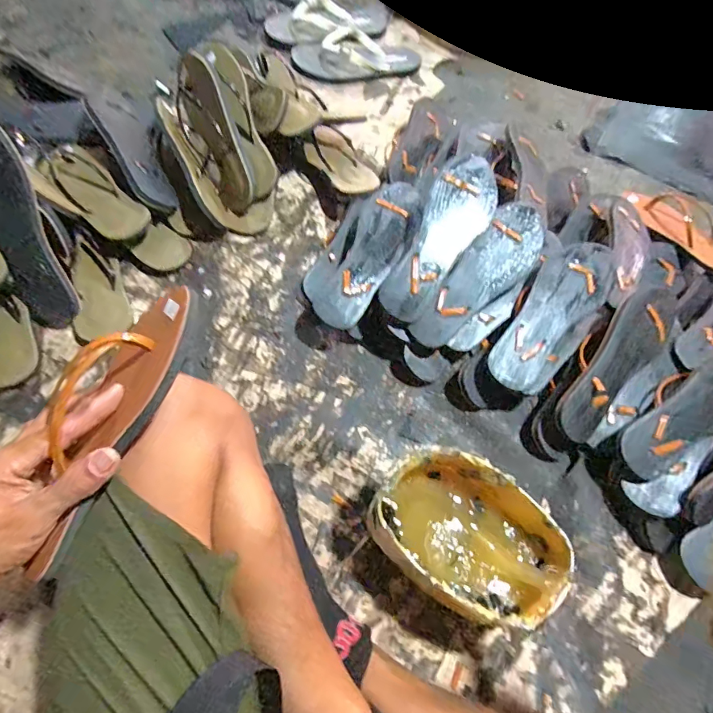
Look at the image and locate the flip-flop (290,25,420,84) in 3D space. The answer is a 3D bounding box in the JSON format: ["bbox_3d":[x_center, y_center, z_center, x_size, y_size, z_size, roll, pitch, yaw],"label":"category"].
[{"bbox_3d":[0.003,-0.613,0.928,0.259,0.041,0.107,-15,67,-10],"label":"flip-flop"}]

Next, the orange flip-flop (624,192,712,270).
[{"bbox_3d":[0.556,-0.228,0.758,0.094,0.050,0.239,-16,54,-8],"label":"orange flip-flop"}]

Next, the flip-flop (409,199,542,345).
[{"bbox_3d":[0.169,-0.108,0.629,0.078,0.030,0.235,42,86,3],"label":"flip-flop"}]

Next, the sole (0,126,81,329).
[{"bbox_3d":[-0.445,-0.166,0.588,0.089,0.044,0.273,-17,107,-8],"label":"sole"}]

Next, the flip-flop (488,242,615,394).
[{"bbox_3d":[0.264,-0.062,0.613,0.089,0.038,0.247,41,70,14],"label":"flip-flop"}]

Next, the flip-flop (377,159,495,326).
[{"bbox_3d":[0.114,-0.161,0.612,0.081,0.028,0.242,30,87,11],"label":"flip-flop"}]

